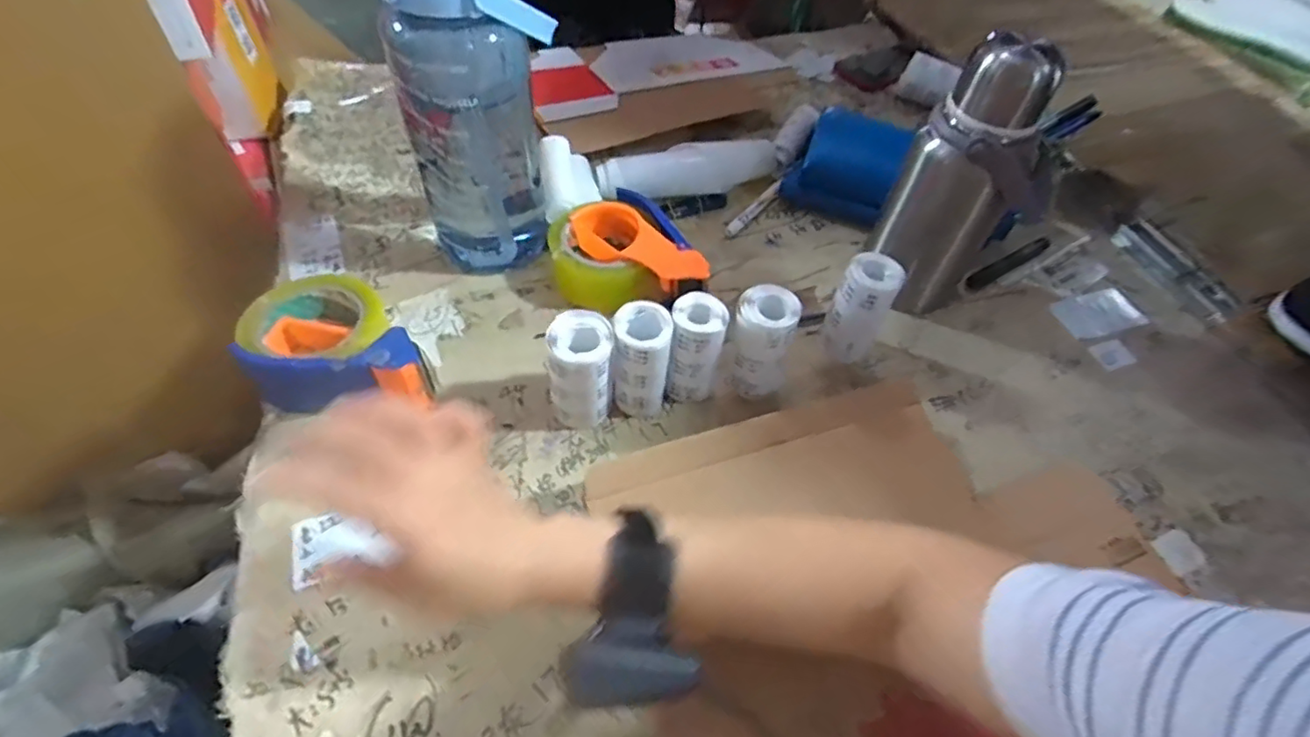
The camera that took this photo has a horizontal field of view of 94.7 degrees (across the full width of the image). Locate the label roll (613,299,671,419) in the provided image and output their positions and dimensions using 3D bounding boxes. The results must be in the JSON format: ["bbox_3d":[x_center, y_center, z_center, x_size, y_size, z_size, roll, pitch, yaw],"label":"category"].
[{"bbox_3d":[-0.011,-0.003,0.480,0.040,0.096,0.044,2,53,-3],"label":"label roll"}]

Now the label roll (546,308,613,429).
[{"bbox_3d":[-0.057,0.006,0.467,0.044,0.094,0.047,-1,53,-5],"label":"label roll"}]

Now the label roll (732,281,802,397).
[{"bbox_3d":[0.086,-0.022,0.493,0.046,0.084,0.046,12,53,4],"label":"label roll"}]

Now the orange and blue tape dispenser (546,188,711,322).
[{"bbox_3d":[-0.032,-0.100,0.576,0.116,0.052,0.154,-31,61,-25],"label":"orange and blue tape dispenser"}]

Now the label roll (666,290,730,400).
[{"bbox_3d":[0.032,-0.014,0.486,0.039,0.100,0.036,2,53,-3],"label":"label roll"}]

